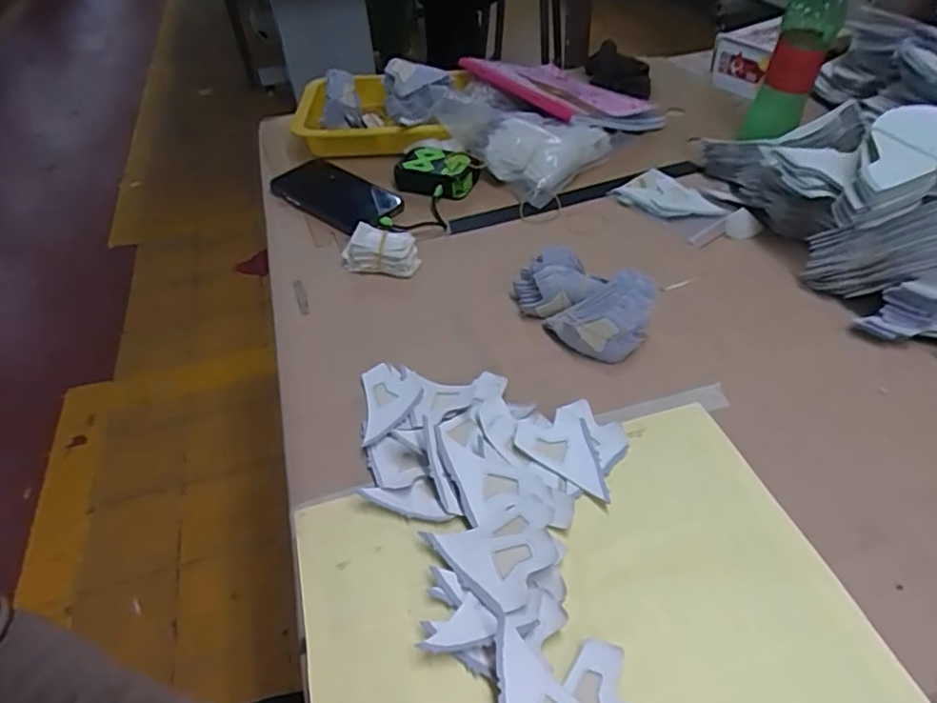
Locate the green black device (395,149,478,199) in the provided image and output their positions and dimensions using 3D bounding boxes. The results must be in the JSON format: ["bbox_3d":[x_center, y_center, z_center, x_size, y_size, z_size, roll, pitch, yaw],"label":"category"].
[{"bbox_3d":[-0.035,-0.213,0.716,0.091,0.029,0.066,6,46,10],"label":"green black device"}]

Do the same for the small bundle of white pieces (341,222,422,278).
[{"bbox_3d":[-0.090,-0.104,0.613,0.074,0.039,0.035,8,46,12],"label":"small bundle of white pieces"}]

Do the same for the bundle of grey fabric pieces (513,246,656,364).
[{"bbox_3d":[0.094,-0.048,0.527,0.064,0.057,0.131,-34,52,-26],"label":"bundle of grey fabric pieces"}]

